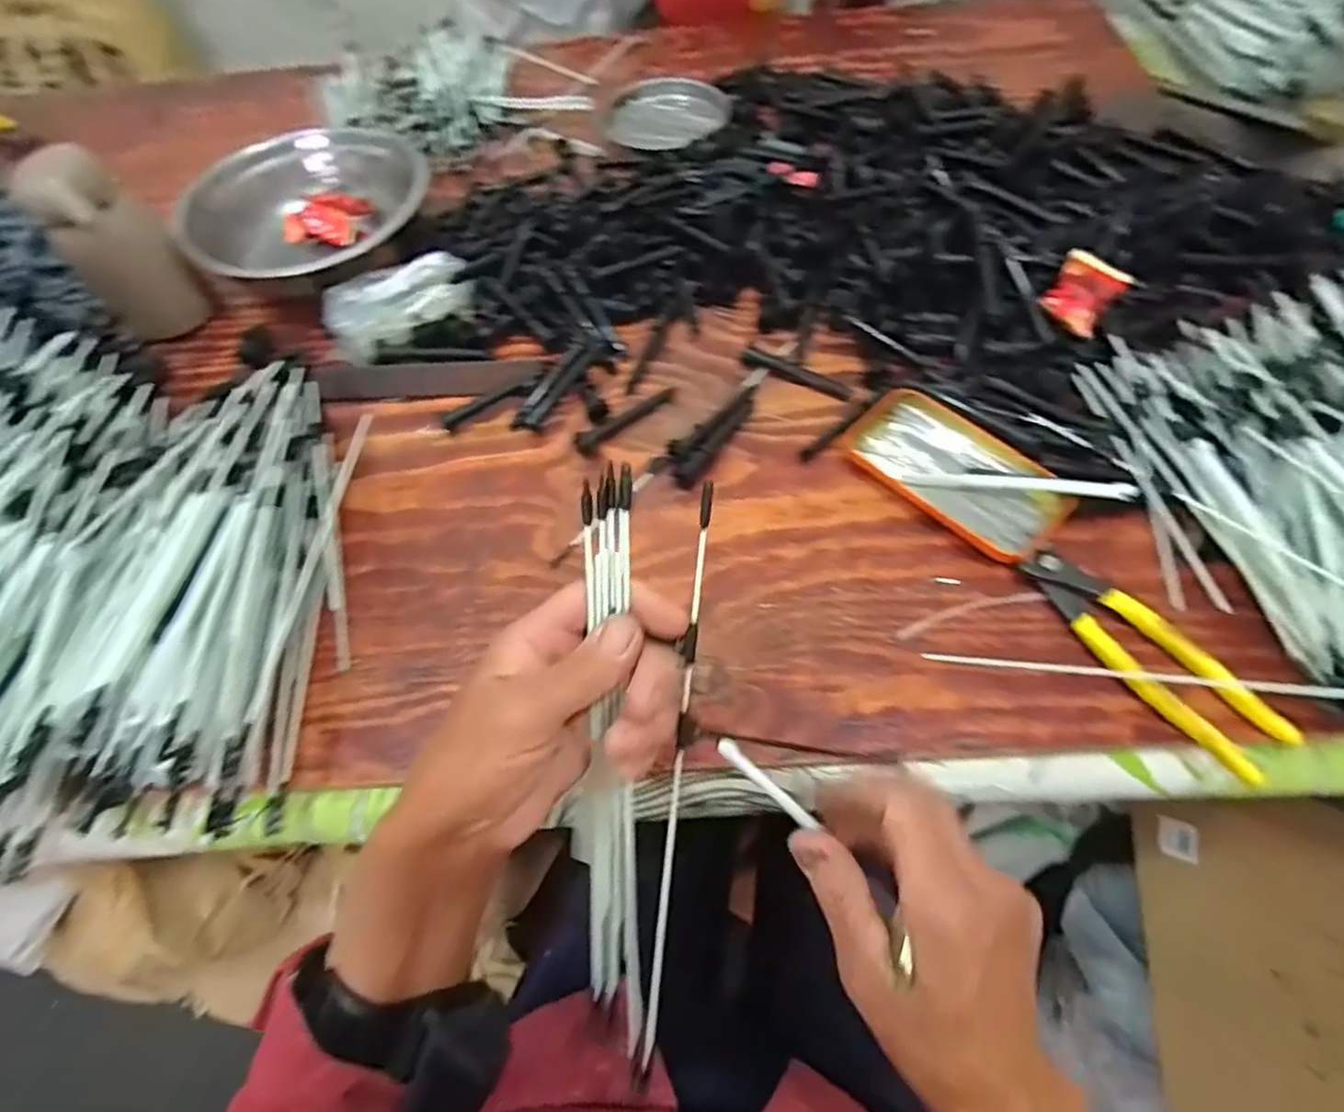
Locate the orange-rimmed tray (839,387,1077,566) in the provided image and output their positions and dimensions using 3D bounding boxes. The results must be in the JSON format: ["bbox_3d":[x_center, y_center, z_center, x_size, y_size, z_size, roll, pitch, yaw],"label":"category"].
[{"bbox_3d":[0.197,-0.060,0.462,0.069,0.017,0.146,-41,65,-17],"label":"orange-rimmed tray"}]

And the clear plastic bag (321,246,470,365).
[{"bbox_3d":[-0.228,-0.211,0.557,0.119,0.029,0.062,-25,62,-9],"label":"clear plastic bag"}]

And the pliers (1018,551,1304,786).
[{"bbox_3d":[0.280,0.057,0.395,0.045,0.019,0.158,-33,63,-13],"label":"pliers"}]

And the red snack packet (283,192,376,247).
[{"bbox_3d":[-0.340,-0.330,0.653,0.081,0.033,0.039,-5,60,2],"label":"red snack packet"}]

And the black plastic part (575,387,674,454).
[{"bbox_3d":[-0.035,-0.107,0.515,0.088,0.011,0.015,-36,64,-15],"label":"black plastic part"}]

